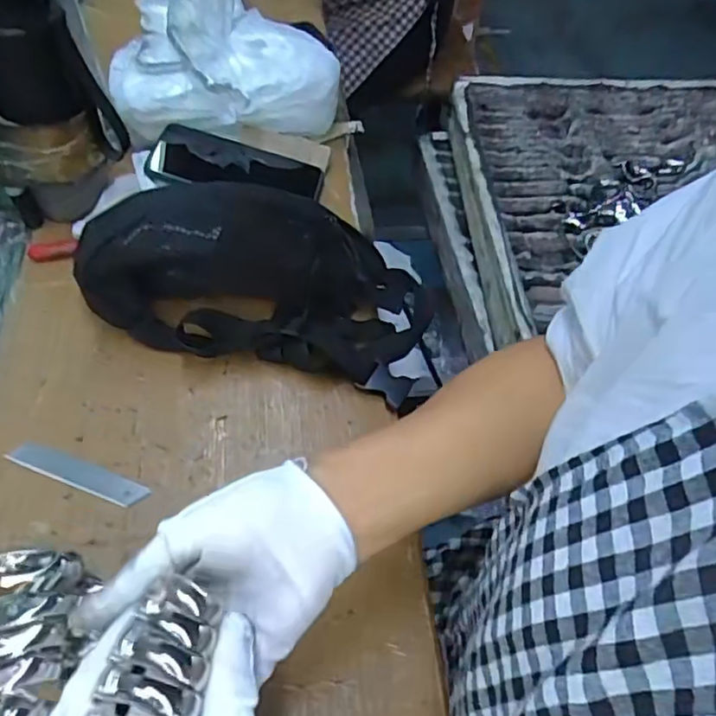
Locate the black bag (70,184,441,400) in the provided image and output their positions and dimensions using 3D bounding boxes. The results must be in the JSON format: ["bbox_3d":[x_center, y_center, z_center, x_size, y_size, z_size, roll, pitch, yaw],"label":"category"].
[{"bbox_3d":[-0.084,-0.077,0.514,0.280,0.097,0.152,14,53,5],"label":"black bag"}]

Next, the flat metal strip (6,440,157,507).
[{"bbox_3d":[-0.198,0.080,0.440,0.104,0.004,0.021,19,53,9],"label":"flat metal strip"}]

